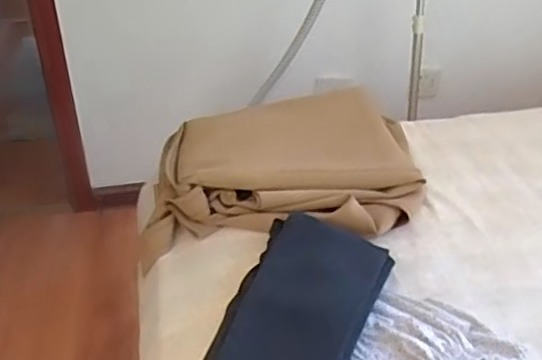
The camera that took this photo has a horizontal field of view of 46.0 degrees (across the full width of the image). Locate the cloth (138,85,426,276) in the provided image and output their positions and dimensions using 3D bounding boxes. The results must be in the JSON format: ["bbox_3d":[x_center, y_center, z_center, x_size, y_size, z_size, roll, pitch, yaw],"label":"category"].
[{"bbox_3d":[0.023,-0.039,1.064,0.428,0.087,0.366,-2,37,4],"label":"cloth"}]

